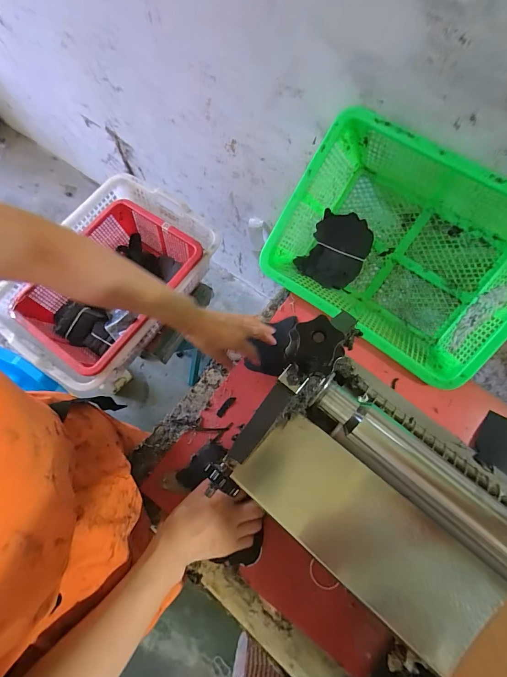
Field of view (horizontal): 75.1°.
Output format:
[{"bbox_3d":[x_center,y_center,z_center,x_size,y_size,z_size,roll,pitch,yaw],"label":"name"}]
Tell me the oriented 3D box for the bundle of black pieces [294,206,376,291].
[{"bbox_3d":[0.155,-0.167,0.627,0.114,0.065,0.136,23,102,-3],"label":"bundle of black pieces"}]

